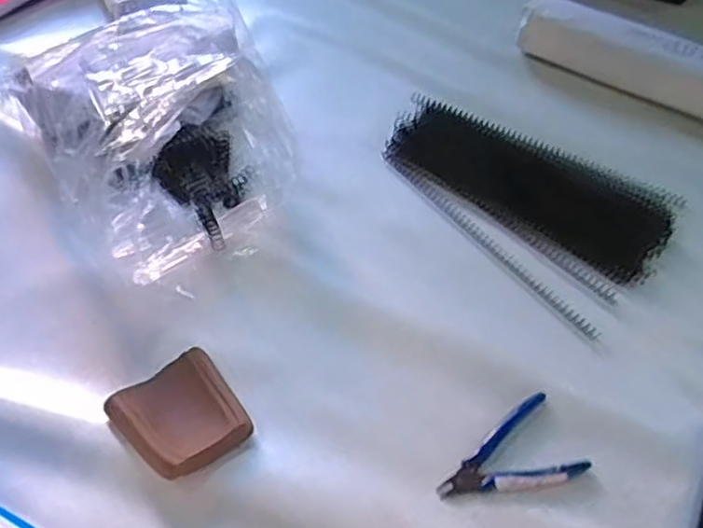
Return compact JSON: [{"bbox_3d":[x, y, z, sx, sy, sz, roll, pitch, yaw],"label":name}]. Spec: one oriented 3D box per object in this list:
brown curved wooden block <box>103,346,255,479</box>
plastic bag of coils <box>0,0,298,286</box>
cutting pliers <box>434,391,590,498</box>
[{"bbox_3d":[-0.132,0.118,0.546,0.086,0.029,0.091,-35,65,-24],"label":"brown curved wooden block"},{"bbox_3d":[-0.184,-0.151,0.666,0.233,0.124,0.300,-27,62,-20],"label":"plastic bag of coils"},{"bbox_3d":[0.123,0.157,0.549,0.115,0.013,0.068,-24,61,-18],"label":"cutting pliers"}]

